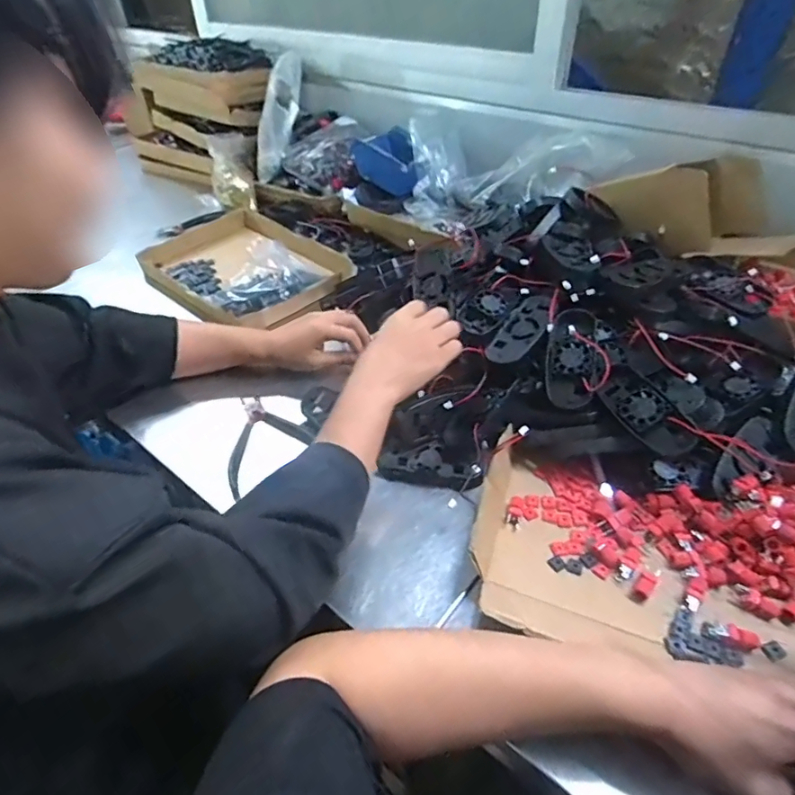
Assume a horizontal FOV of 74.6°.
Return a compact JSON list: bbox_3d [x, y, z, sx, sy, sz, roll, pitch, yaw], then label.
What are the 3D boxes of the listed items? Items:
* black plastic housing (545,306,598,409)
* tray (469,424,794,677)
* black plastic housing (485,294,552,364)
[{"bbox_3d":[0.187,-0.045,0.560,0.051,0.020,0.112,8,68,10],"label":"black plastic housing"},{"bbox_3d":[0.243,0.137,0.476,0.335,0.041,0.217,9,43,11],"label":"tray"},{"bbox_3d":[0.143,-0.079,0.600,0.047,0.010,0.108,26,66,28],"label":"black plastic housing"}]

